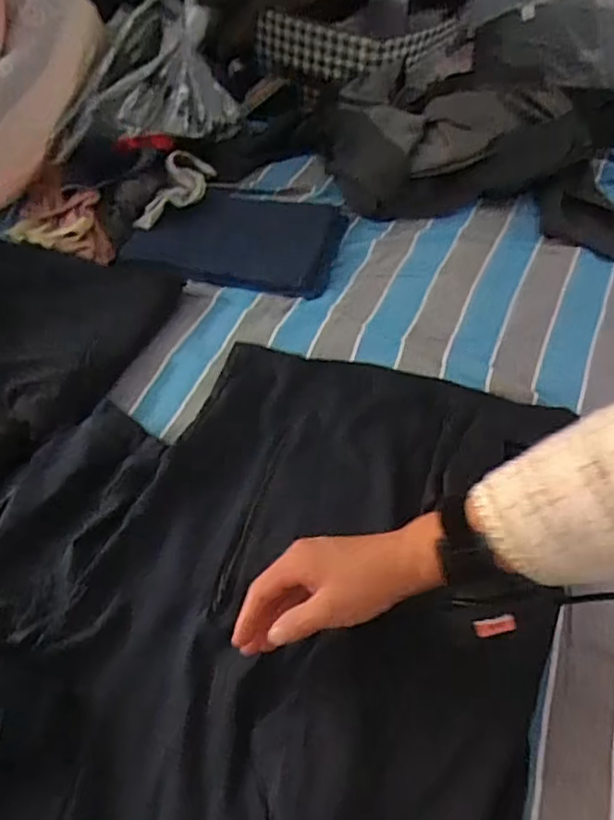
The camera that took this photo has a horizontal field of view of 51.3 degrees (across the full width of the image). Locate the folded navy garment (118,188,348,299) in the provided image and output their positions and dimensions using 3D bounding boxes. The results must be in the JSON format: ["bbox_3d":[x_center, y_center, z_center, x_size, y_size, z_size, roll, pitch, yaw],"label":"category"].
[{"bbox_3d":[-0.103,-0.246,0.928,0.286,0.041,0.192,9,49,9],"label":"folded navy garment"}]

